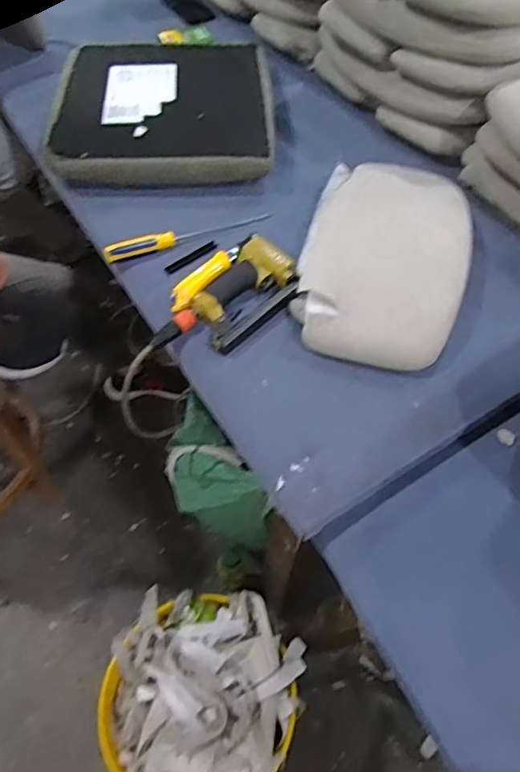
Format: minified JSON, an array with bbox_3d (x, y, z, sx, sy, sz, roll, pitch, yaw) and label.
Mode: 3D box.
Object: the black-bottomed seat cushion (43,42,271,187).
[{"bbox_3d":[-0.179,-0.548,1.032,0.418,0.060,0.411,-2,56,-3],"label":"black-bottomed seat cushion"}]

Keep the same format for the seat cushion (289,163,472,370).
[{"bbox_3d":[0.206,-0.227,0.841,0.246,0.061,0.429,14,57,8],"label":"seat cushion"}]

